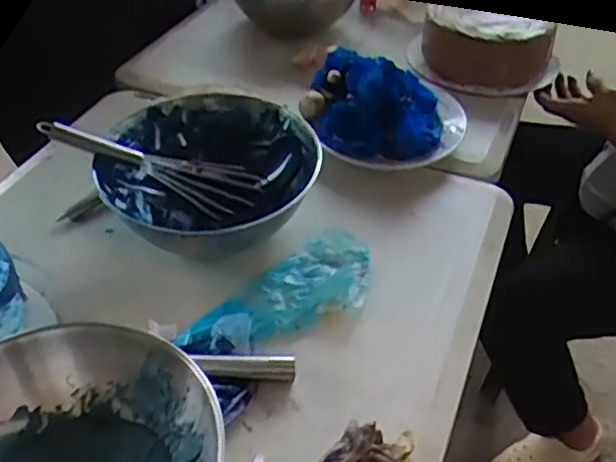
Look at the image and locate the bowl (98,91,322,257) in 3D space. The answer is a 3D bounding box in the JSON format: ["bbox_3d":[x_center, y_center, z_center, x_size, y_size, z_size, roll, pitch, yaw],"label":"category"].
[{"bbox_3d":[-0.116,-0.062,0.748,0.211,0.100,0.206,1,42,0],"label":"bowl"}]

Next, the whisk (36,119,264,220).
[{"bbox_3d":[-0.173,-0.076,0.727,0.241,0.042,0.065,18,42,-6],"label":"whisk"}]

